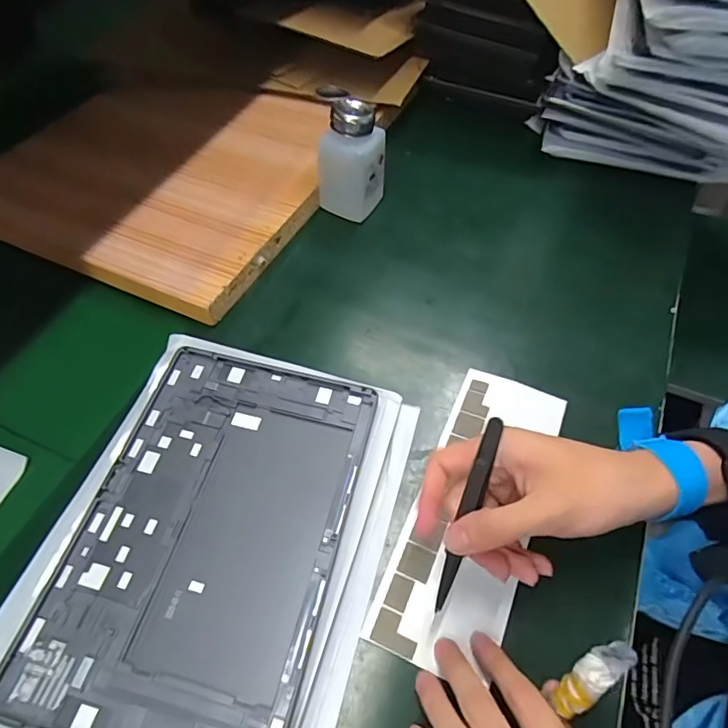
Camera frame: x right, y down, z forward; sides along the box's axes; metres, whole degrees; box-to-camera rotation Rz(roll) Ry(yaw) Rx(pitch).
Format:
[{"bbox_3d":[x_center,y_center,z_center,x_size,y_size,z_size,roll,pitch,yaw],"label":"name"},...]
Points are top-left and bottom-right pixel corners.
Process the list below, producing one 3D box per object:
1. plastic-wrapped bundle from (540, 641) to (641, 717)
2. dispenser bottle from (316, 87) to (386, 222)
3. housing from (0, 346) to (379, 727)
[{"bbox_3d":[0.114,0.158,0.259,0.051,0.015,0.017,-49,60,18],"label":"plastic-wrapped bundle"},{"bbox_3d":[-0.015,-0.203,0.508,0.075,0.107,0.053,17,57,6],"label":"dispenser bottle"},{"bbox_3d":[-0.100,0.108,0.342,0.167,0.013,0.252,11,56,10],"label":"housing"}]

